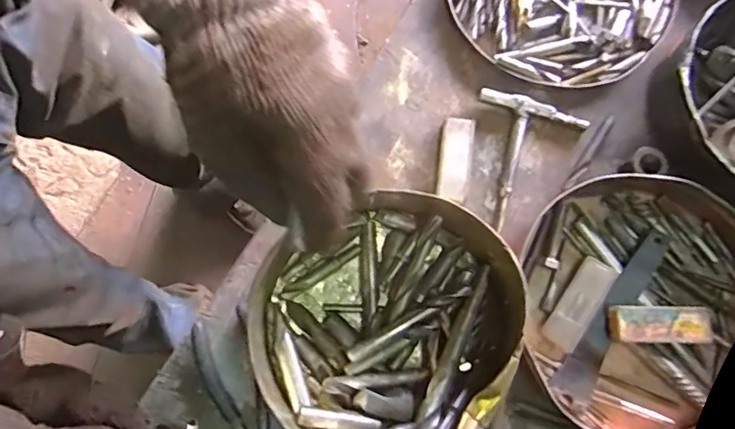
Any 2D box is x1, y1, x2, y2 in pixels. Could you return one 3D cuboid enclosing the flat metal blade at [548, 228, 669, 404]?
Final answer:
[{"bbox_3d":[0.200,0.081,0.428,0.028,0.009,0.151,34,82,7],"label":"flat metal blade"}]

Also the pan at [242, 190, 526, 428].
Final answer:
[{"bbox_3d":[0.007,0.082,0.403,0.188,0.071,0.203,0,79,1],"label":"pan"}]

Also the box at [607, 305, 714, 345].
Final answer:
[{"bbox_3d":[0.231,0.088,0.424,0.080,0.015,0.029,1,79,1],"label":"box"}]

